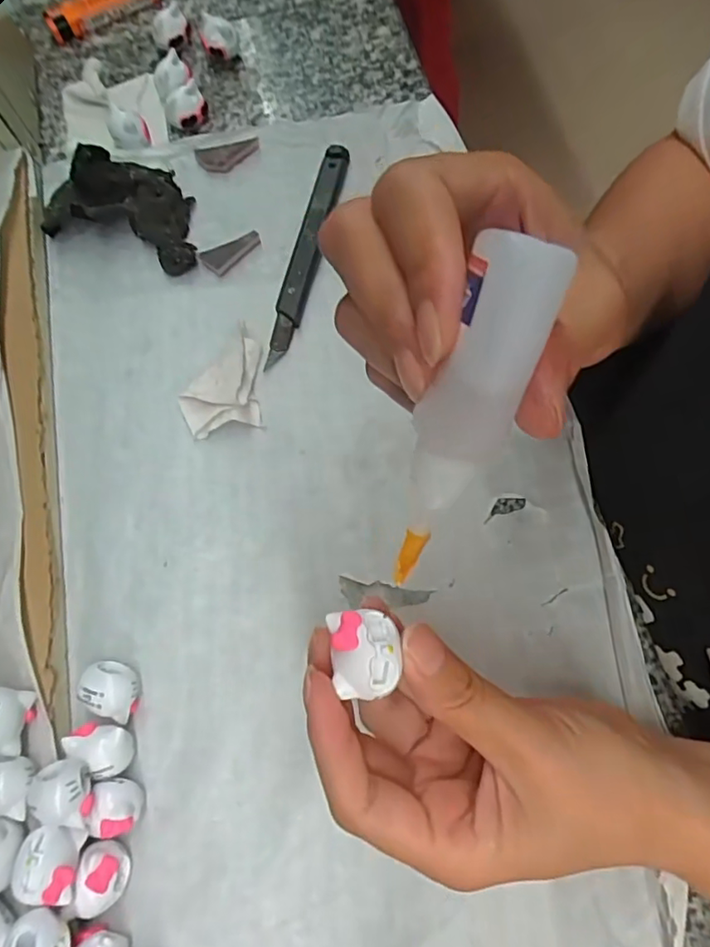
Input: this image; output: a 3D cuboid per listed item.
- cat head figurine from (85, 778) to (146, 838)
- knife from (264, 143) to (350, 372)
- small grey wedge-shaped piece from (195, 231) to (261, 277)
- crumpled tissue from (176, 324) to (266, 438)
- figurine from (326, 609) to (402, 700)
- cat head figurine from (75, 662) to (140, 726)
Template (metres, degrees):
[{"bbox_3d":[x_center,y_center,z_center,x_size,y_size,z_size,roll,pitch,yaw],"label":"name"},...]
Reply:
[{"bbox_3d":[-0.095,0.133,0.232,0.019,0.018,0.019,2,71,3],"label":"cat head figurine"},{"bbox_3d":[-0.026,-0.124,0.320,0.017,0.010,0.143,10,72,6],"label":"knife"},{"bbox_3d":[-0.071,-0.128,0.326,0.034,0.008,0.017,-42,74,-11],"label":"small grey wedge-shaped piece"},{"bbox_3d":[-0.069,-0.048,0.294,0.042,0.013,0.053,-10,71,-1],"label":"crumpled tissue"},{"bbox_3d":[0.003,0.052,0.166,0.019,0.006,0.024,-8,71,-1],"label":"figurine"},{"bbox_3d":[-0.103,0.092,0.245,0.024,0.018,0.019,29,75,11],"label":"cat head figurine"}]

